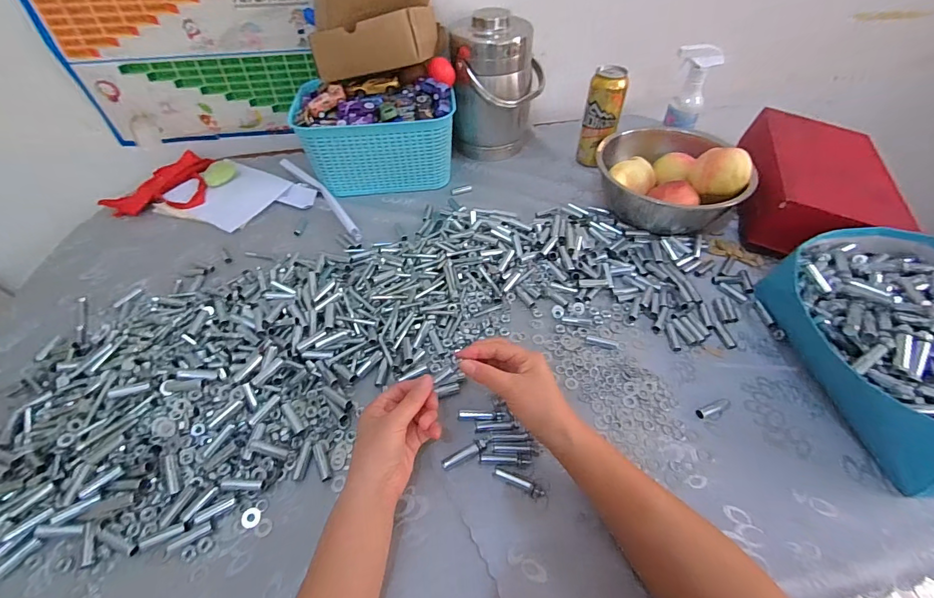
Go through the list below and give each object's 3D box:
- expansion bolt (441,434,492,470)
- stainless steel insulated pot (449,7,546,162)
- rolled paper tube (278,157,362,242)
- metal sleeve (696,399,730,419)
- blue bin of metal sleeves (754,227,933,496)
[{"bbox_3d":[0.001,0.163,0.428,0.061,0.007,0.013,-24,53,-18],"label":"expansion bolt"},{"bbox_3d":[0.052,-0.397,0.769,0.134,0.240,0.143,27,55,22],"label":"stainless steel insulated pot"},{"bbox_3d":[-0.265,-0.191,0.722,0.028,0.020,0.296,-32,56,-24],"label":"rolled paper tube"},{"bbox_3d":[0.282,0.125,0.458,0.042,0.009,0.012,-17,51,-13],"label":"metal sleeve"},{"bbox_3d":[0.512,0.045,0.461,0.253,0.107,0.287,-7,50,-5],"label":"blue bin of metal sleeves"}]

